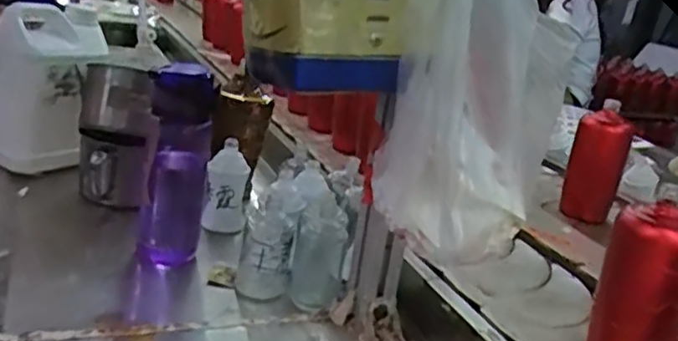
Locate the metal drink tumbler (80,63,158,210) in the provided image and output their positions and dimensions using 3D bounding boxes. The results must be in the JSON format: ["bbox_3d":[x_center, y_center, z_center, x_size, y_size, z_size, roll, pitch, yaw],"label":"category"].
[{"bbox_3d":[-0.290,-0.043,0.851,0.091,0.173,0.081,1,20,-19],"label":"metal drink tumbler"}]

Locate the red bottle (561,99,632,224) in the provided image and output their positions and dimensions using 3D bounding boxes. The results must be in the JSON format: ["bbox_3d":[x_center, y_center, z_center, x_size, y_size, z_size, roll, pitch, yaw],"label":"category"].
[{"bbox_3d":[0.409,-0.013,1.032,0.078,0.163,0.062,18,21,26],"label":"red bottle"}]

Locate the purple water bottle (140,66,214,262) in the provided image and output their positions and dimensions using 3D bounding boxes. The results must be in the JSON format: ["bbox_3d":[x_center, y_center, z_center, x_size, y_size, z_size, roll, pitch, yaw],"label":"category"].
[{"bbox_3d":[-0.182,-0.002,0.725,0.072,0.214,0.060,4,19,-12],"label":"purple water bottle"}]

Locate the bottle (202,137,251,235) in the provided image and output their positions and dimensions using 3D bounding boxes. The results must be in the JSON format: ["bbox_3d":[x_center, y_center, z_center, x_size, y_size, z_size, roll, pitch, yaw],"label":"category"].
[{"bbox_3d":[-0.142,0.024,0.825,0.051,0.114,0.041,4,19,-12],"label":"bottle"}]

